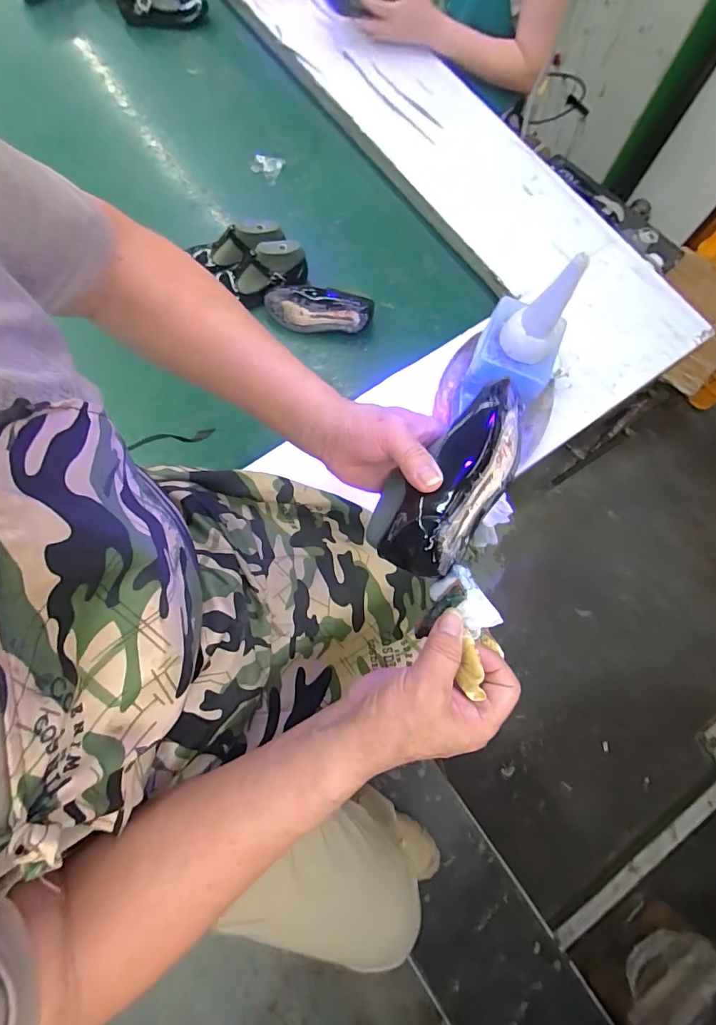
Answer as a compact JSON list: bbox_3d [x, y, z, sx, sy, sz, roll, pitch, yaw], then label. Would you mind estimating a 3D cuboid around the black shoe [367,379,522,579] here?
[{"bbox_3d":[0.079,-0.030,0.363,0.076,0.052,0.170,35,81,8],"label":"black shoe"}]

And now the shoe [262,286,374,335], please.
[{"bbox_3d":[-0.066,-0.343,0.778,0.181,0.063,0.058,4,74,-1],"label":"shoe"}]

